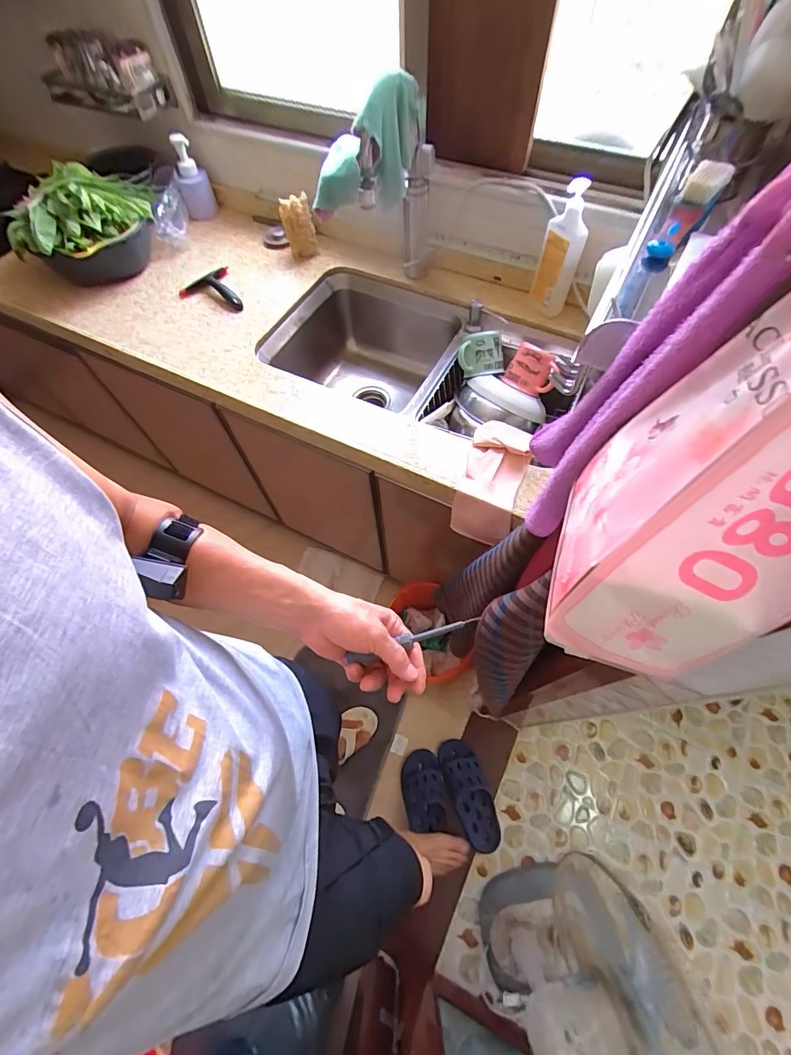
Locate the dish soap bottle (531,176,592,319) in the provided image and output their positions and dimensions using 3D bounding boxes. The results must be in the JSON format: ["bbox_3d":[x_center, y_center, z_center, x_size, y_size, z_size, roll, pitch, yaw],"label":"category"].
[{"bbox_3d":[0.330,-0.543,0.845,0.078,0.240,0.082,16,64,10],"label":"dish soap bottle"}]

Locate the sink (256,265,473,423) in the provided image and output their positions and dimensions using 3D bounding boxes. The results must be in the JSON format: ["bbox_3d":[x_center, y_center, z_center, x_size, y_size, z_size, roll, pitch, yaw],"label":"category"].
[{"bbox_3d":[-0.073,-0.392,1.055,0.463,0.230,0.379,24,66,14],"label":"sink"}]

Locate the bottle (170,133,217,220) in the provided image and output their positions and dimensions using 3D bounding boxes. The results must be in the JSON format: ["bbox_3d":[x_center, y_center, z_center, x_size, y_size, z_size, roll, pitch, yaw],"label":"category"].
[{"bbox_3d":[-0.554,-0.948,1.128,0.086,0.168,0.081,-19,65,-8],"label":"bottle"}]

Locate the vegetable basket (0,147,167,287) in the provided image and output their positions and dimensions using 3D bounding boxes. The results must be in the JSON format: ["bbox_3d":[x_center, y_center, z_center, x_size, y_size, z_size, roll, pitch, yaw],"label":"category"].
[{"bbox_3d":[-0.721,-0.772,1.032,0.406,0.166,0.268,-39,68,-17],"label":"vegetable basket"}]

